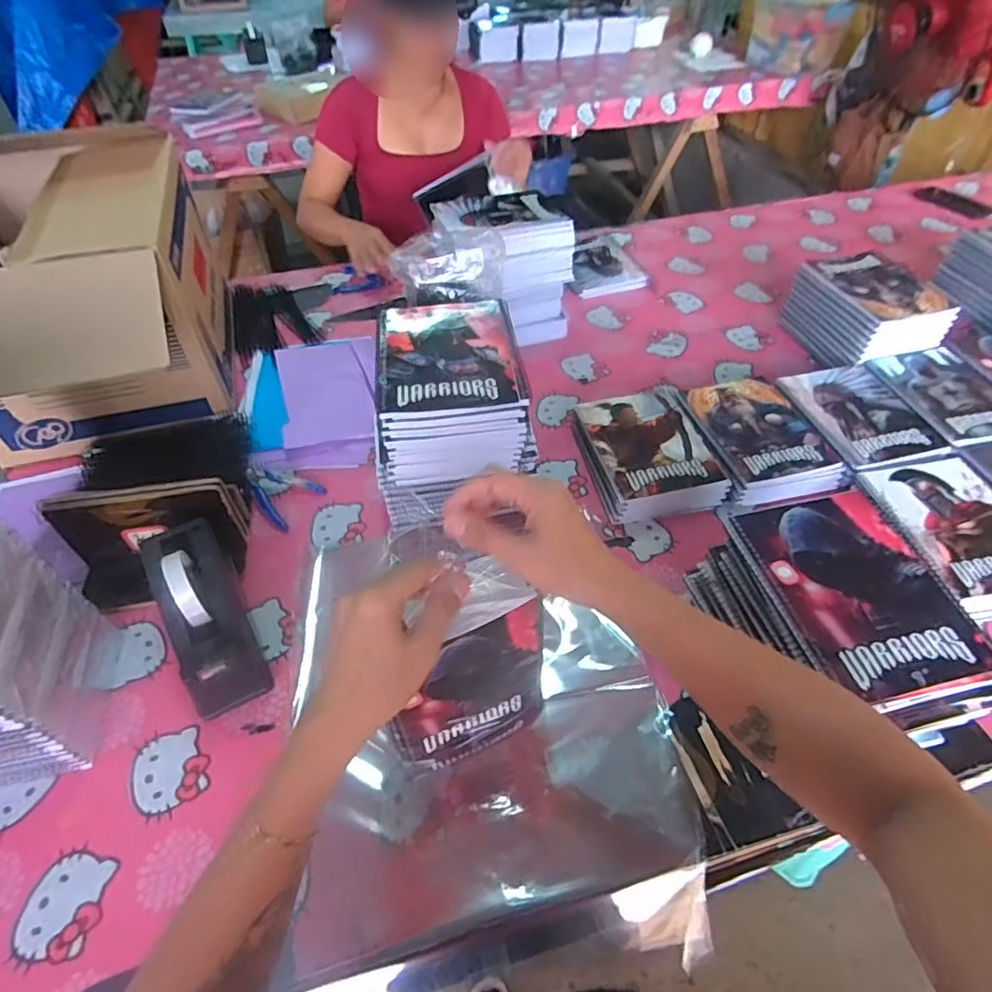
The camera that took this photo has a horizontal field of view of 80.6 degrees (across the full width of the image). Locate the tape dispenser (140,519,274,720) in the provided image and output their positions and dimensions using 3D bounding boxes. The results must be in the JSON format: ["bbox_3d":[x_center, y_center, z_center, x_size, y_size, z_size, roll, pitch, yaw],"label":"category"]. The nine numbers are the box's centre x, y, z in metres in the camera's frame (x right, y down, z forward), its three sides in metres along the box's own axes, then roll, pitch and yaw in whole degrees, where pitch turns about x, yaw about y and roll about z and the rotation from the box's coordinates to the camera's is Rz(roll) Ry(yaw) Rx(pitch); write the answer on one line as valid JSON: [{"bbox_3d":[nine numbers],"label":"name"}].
[{"bbox_3d":[-0.325,0.126,0.648,0.081,0.125,0.225,-23,53,-19],"label":"tape dispenser"}]

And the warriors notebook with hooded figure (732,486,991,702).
[{"bbox_3d":[0.329,0.080,0.533,0.147,0.012,0.199,-10,50,-8],"label":"warriors notebook with hooded figure"}]

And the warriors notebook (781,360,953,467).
[{"bbox_3d":[0.542,-0.126,0.865,0.160,0.007,0.200,-11,50,-10],"label":"warriors notebook"}]

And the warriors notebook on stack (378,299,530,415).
[{"bbox_3d":[-0.055,-0.169,0.682,0.160,0.015,0.192,-5,49,-5],"label":"warriors notebook on stack"}]

